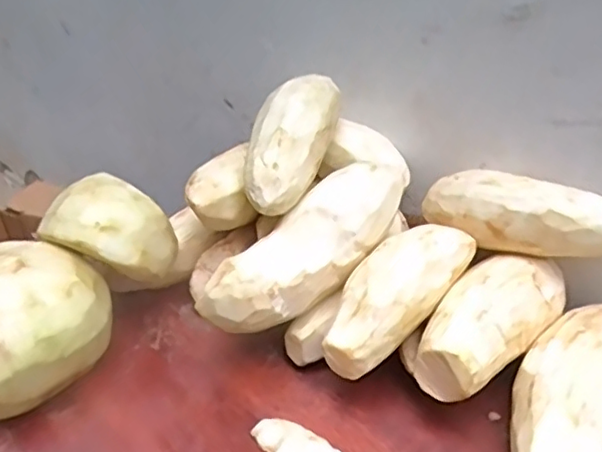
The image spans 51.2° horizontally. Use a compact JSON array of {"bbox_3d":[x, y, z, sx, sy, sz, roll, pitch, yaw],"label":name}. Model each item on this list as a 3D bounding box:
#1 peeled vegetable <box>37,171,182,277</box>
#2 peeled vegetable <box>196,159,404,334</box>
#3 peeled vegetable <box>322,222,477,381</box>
[{"bbox_3d":[-0.160,0.007,0.513,0.093,0.072,0.069,8,35,10],"label":"peeled vegetable"},{"bbox_3d":[0.007,0.017,0.493,0.192,0.059,0.056,-39,48,-17],"label":"peeled vegetable"},{"bbox_3d":[0.071,0.047,0.477,0.149,0.047,0.059,-45,51,-17],"label":"peeled vegetable"}]

